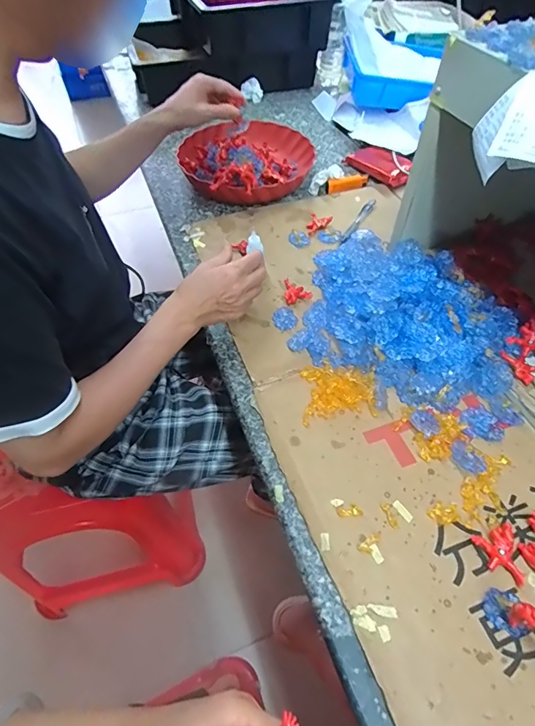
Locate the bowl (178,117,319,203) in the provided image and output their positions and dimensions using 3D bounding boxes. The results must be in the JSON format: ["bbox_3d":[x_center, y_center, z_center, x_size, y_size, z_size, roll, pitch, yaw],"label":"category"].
[{"bbox_3d":[-0.040,-0.372,0.741,0.237,0.079,0.257,12,54,9],"label":"bowl"}]

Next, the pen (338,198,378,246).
[{"bbox_3d":[0.148,-0.230,0.670,0.016,0.012,0.140,24,56,17],"label":"pen"}]

